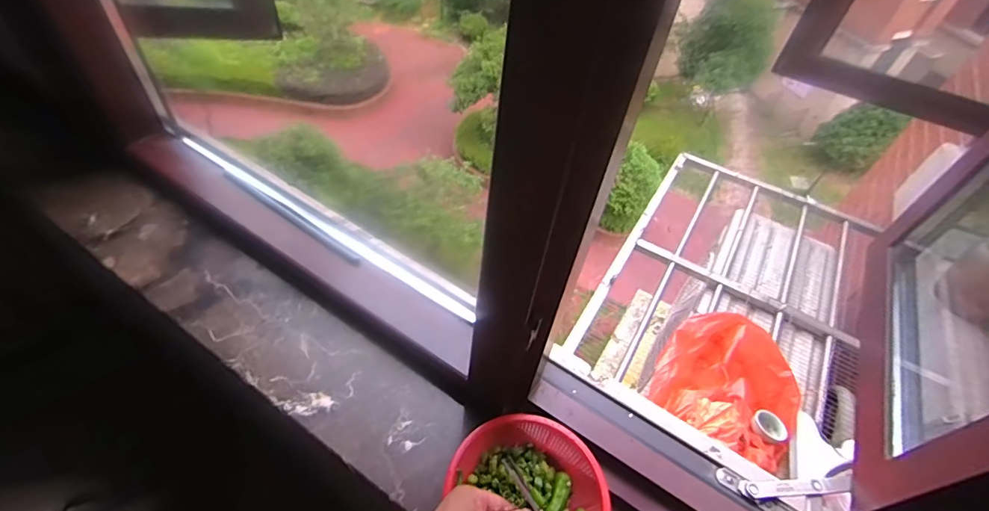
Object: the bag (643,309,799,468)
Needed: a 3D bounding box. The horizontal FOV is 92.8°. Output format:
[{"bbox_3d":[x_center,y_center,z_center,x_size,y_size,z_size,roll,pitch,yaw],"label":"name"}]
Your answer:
[{"bbox_3d":[0.449,0.238,0.893,0.285,0.108,0.258,-32,60,-29],"label":"bag"}]

